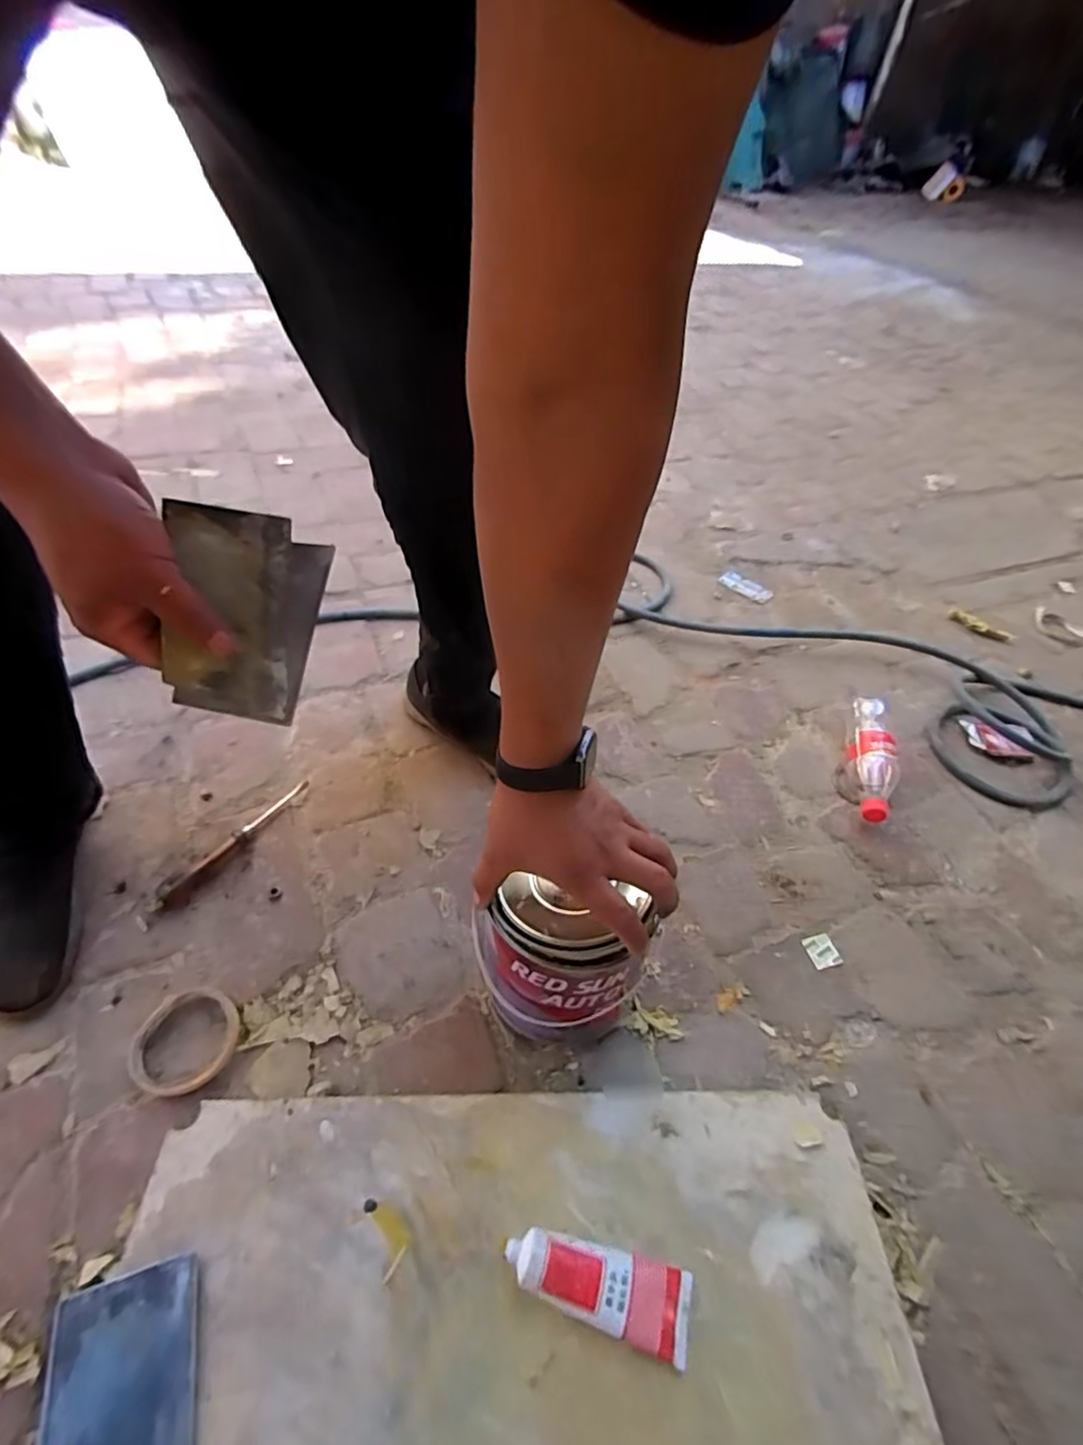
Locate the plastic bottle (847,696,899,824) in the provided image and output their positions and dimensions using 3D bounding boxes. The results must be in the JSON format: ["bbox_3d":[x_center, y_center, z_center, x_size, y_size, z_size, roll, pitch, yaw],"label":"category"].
[{"bbox_3d":[0.466,0.048,0.855,0.057,0.059,0.221,13,48,5],"label":"plastic bottle"}]

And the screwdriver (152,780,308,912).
[{"bbox_3d":[-0.354,0.136,0.700,0.023,0.022,0.210,29,52,18],"label":"screwdriver"}]

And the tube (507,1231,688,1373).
[{"bbox_3d":[0.043,0.419,0.449,0.139,0.028,0.050,15,49,6],"label":"tube"}]

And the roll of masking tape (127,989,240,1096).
[{"bbox_3d":[-0.332,0.294,0.561,0.090,0.015,0.087,3,48,-4],"label":"roll of masking tape"}]

